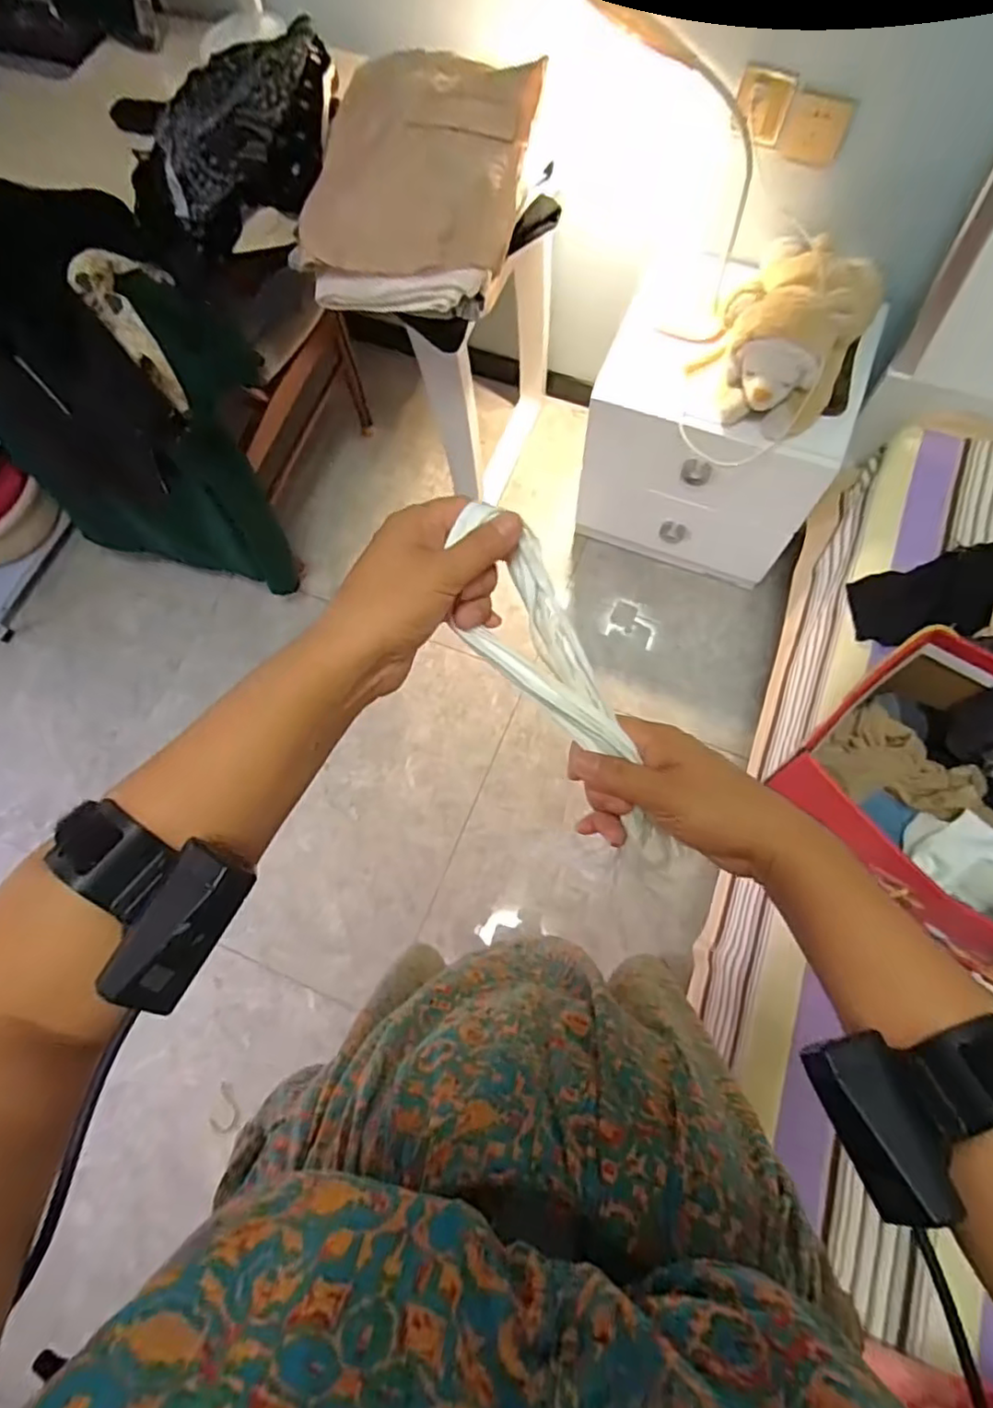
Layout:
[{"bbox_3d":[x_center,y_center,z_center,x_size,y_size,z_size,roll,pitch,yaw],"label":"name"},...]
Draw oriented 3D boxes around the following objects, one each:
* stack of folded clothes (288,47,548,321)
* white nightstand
[{"bbox_3d":[-0.104,-0.696,0.858,0.275,0.134,0.309,13,73,6],"label":"stack of folded clothes"},{"bbox_3d":[0.446,-0.556,1.318,0.458,0.445,0.335,21,74,9],"label":"white nightstand"}]

